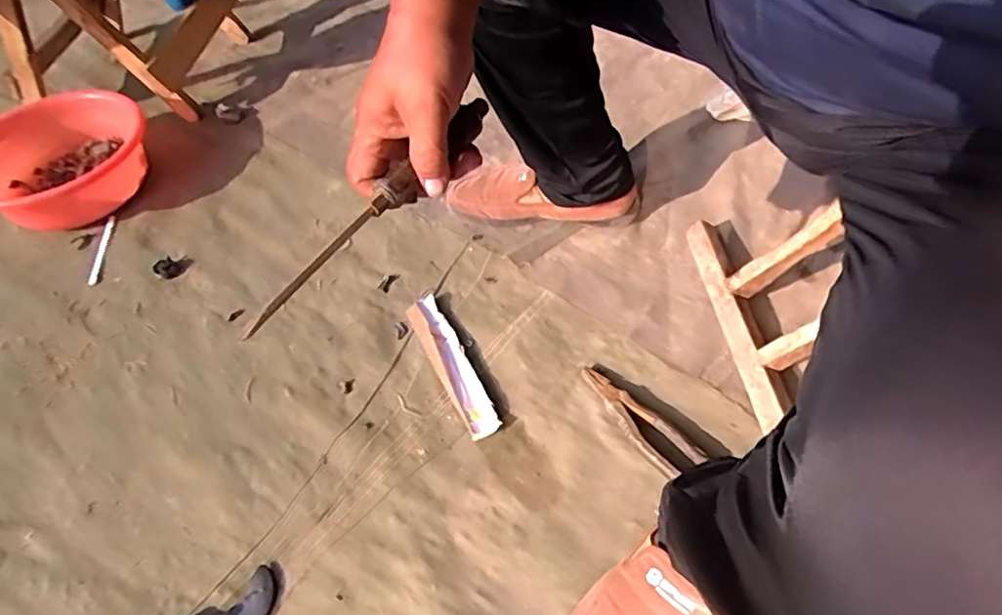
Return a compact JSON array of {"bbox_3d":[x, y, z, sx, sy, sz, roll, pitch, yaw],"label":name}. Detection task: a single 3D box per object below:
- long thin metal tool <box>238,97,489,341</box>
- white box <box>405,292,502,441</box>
[{"bbox_3d":[-0.081,-0.066,0.398,0.017,0.022,0.235,28,61,21],"label":"long thin metal tool"},{"bbox_3d":[-0.058,0.062,0.709,0.040,0.016,0.211,-25,54,-12],"label":"white box"}]

